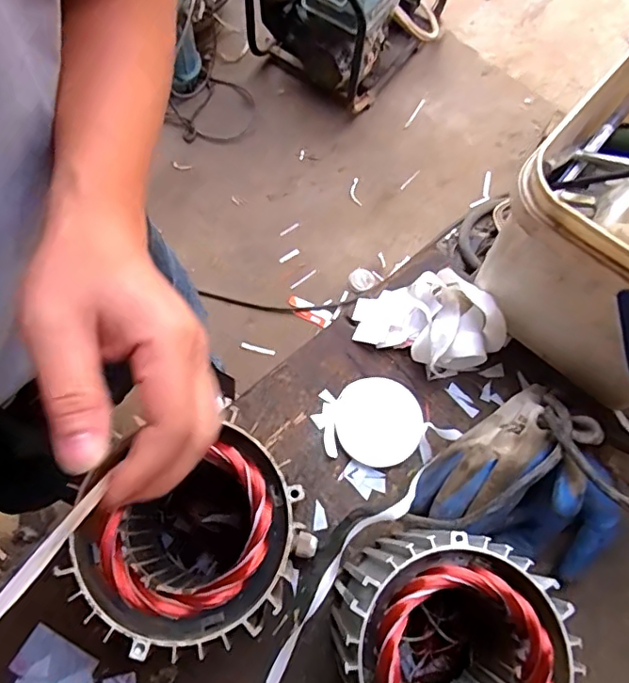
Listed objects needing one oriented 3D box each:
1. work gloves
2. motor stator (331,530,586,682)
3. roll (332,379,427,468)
[{"bbox_3d":[0.177,0.125,0.432,0.152,0.112,0.139,-34,76,-11],"label":"work gloves"},{"bbox_3d":[0.089,0.214,0.390,0.138,0.127,0.137,0,72,-1],"label":"motor stator"},{"bbox_3d":[0.058,0.073,0.502,0.080,0.013,0.078,0,72,-1],"label":"roll"}]

